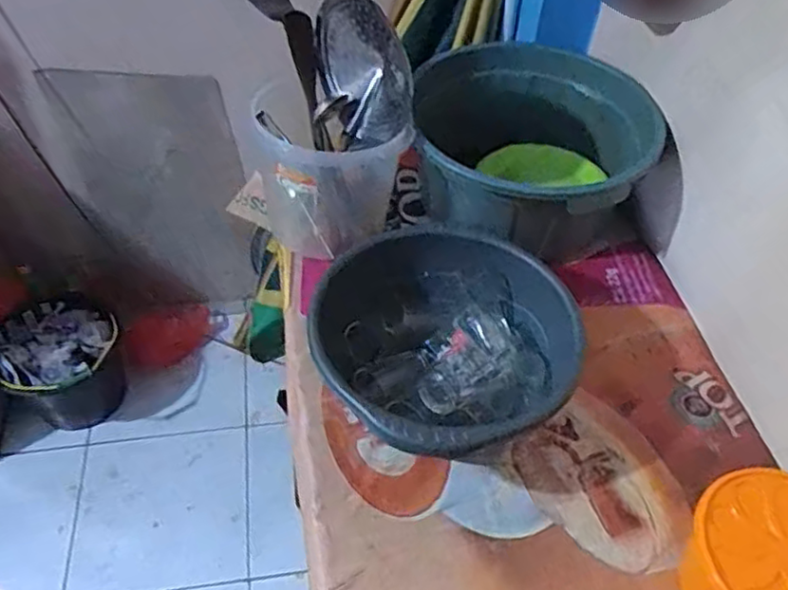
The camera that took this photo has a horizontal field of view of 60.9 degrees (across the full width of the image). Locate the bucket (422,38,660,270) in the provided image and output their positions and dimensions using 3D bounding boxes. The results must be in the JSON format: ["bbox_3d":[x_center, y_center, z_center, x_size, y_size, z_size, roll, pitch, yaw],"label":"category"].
[{"bbox_3d":[0.228,-0.243,1.182,0.409,0.218,0.372,2,47,-2],"label":"bucket"}]

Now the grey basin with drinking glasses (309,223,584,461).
[{"bbox_3d":[0.078,0.078,0.913,0.308,0.155,0.350,-11,49,-13],"label":"grey basin with drinking glasses"}]

